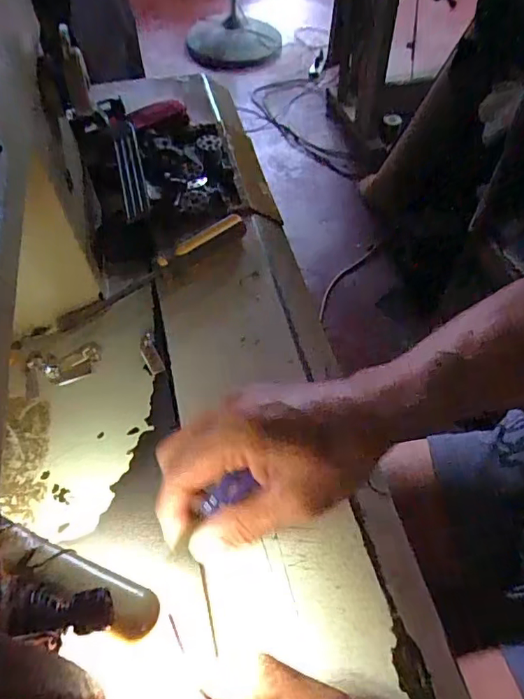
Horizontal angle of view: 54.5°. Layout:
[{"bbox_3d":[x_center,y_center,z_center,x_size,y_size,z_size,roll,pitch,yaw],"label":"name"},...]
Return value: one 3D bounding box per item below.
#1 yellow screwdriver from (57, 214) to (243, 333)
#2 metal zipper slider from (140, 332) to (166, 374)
[{"bbox_3d":[-0.083,-0.063,0.396,0.166,0.018,0.012,-34,61,-22],"label":"yellow screwdriver"},{"bbox_3d":[-0.080,0.003,0.367,0.011,0.006,0.033,-21,57,-14],"label":"metal zipper slider"}]

